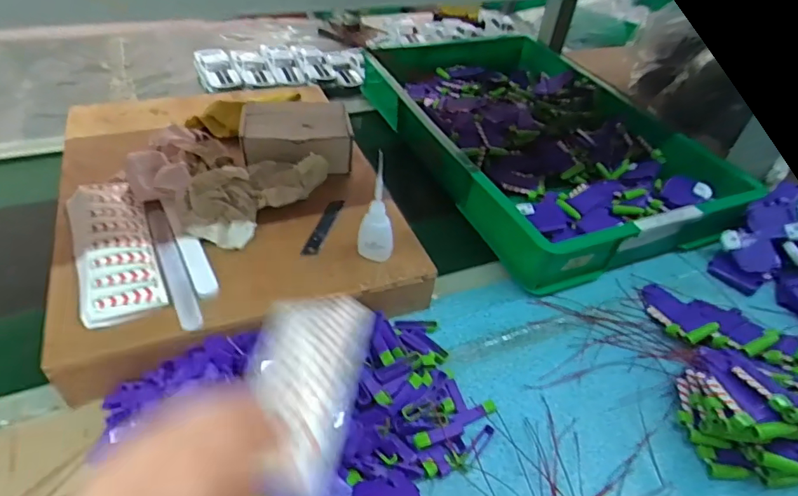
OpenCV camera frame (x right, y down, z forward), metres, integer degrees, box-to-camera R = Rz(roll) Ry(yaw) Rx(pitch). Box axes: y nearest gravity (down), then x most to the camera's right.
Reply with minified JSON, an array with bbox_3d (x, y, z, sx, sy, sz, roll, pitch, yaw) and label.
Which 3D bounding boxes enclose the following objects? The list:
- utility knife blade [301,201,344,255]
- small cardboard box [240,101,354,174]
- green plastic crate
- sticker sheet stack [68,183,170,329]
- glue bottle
[{"bbox_3d":[-0.082,-0.026,0.537,0.016,0.004,0.092,14,43,7],"label":"utility knife blade"},{"bbox_3d":[-0.124,-0.137,0.603,0.128,0.044,0.097,-2,44,-10],"label":"small cardboard box"},{"bbox_3d":[0.200,-0.171,0.728,0.329,0.098,0.520,-15,48,-20],"label":"green plastic crate"},{"bbox_3d":[-0.276,-0.003,0.477,0.067,0.024,0.186,-17,48,-24],"label":"sticker sheet stack"},{"bbox_3d":[-0.021,-0.034,0.473,0.033,0.107,0.029,-2,44,-10],"label":"glue bottle"}]

